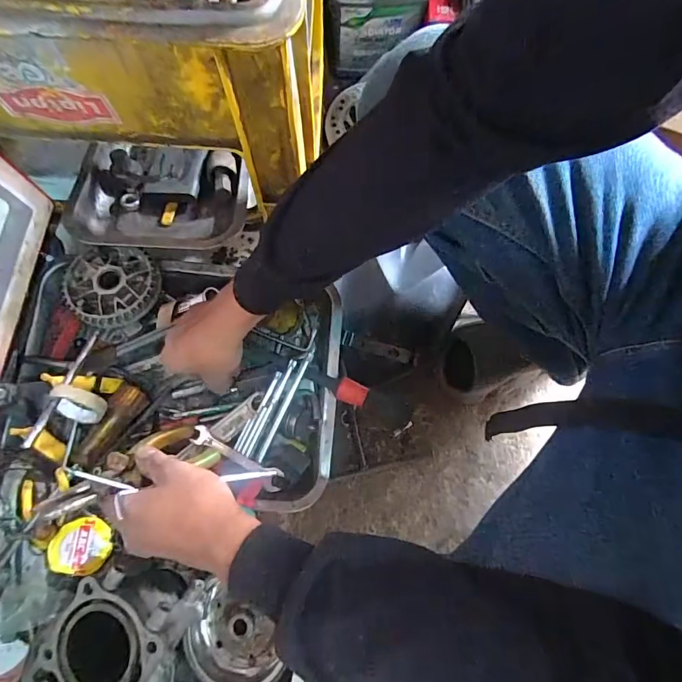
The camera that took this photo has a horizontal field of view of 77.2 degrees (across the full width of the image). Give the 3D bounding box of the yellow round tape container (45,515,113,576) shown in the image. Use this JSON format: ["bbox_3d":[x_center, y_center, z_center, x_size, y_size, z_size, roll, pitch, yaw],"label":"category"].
[{"bbox_3d":[-0.246,0.194,0.407,0.050,0.018,0.048,11,63,-22],"label":"yellow round tape container"}]

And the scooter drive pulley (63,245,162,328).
[{"bbox_3d":[-0.247,-0.061,0.462,0.096,0.020,0.090,0,77,0],"label":"scooter drive pulley"}]

